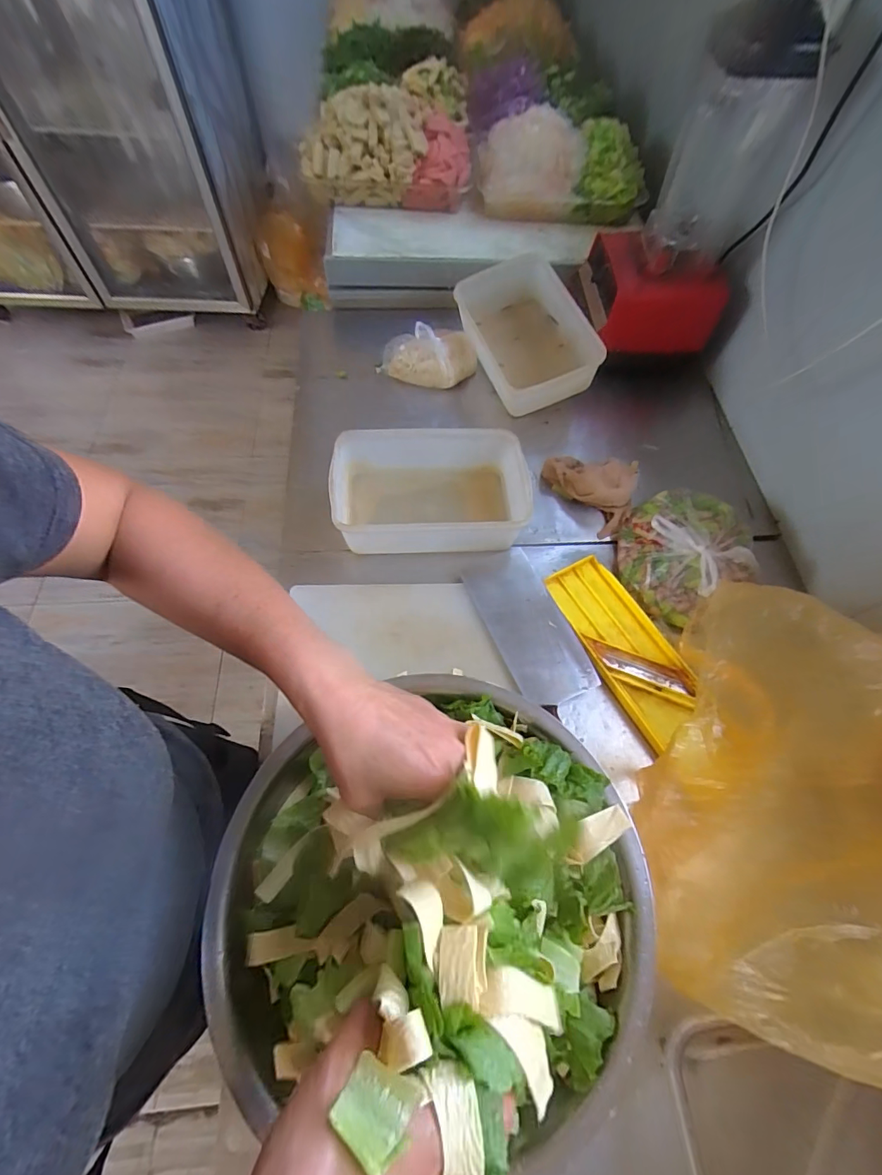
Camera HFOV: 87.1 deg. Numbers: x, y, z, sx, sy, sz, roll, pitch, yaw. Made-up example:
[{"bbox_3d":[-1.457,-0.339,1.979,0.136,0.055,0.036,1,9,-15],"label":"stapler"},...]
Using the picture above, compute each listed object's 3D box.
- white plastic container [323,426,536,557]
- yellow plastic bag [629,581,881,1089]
[{"bbox_3d":[-0.016,-0.146,0.706,0.288,0.091,0.183,-1,63,-3],"label":"white plastic container"},{"bbox_3d":[0.364,0.185,0.451,0.249,0.220,0.428,18,62,8],"label":"yellow plastic bag"}]

